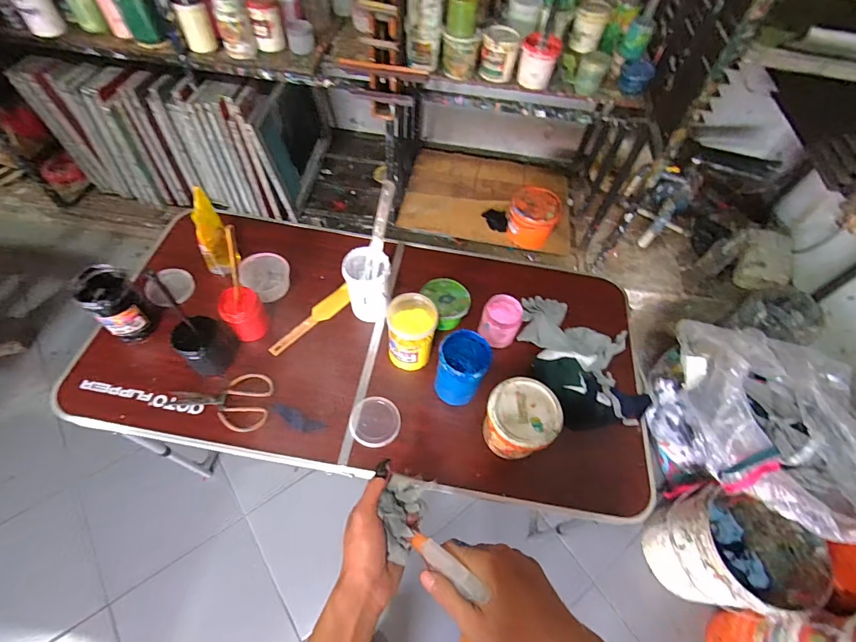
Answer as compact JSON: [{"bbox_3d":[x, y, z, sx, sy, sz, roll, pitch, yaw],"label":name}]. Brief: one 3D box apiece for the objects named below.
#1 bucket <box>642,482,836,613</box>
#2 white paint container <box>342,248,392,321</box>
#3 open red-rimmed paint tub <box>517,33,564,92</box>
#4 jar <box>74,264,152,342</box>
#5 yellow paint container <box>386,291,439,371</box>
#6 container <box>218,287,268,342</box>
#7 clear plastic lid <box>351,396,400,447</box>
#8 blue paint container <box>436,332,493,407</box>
[{"bbox_3d":[0.856,0.667,1.195,0.296,0.379,0.276,2,57,-3],"label":"bucket"},{"bbox_3d":[-0.134,-0.071,0.906,0.095,0.150,0.117,-1,58,-5],"label":"white paint container"},{"bbox_3d":[0.376,-0.886,1.398,0.120,0.136,0.120,2,57,-3],"label":"open red-rimmed paint tub"},{"bbox_3d":[-0.640,-0.034,0.845,0.104,0.136,0.096,38,62,18],"label":"jar"},{"bbox_3d":[-0.035,0.029,0.854,0.098,0.167,0.095,-5,58,-8],"label":"yellow paint container"},{"bbox_3d":[-0.391,-0.012,0.871,0.084,0.103,0.075,-28,64,-20],"label":"container"},{"bbox_3d":[-0.106,0.200,0.817,0.097,0.016,0.099,2,57,-3],"label":"clear plastic lid"},{"bbox_3d":[0.064,0.094,0.815,0.096,0.133,0.106,20,58,8],"label":"blue paint container"}]

